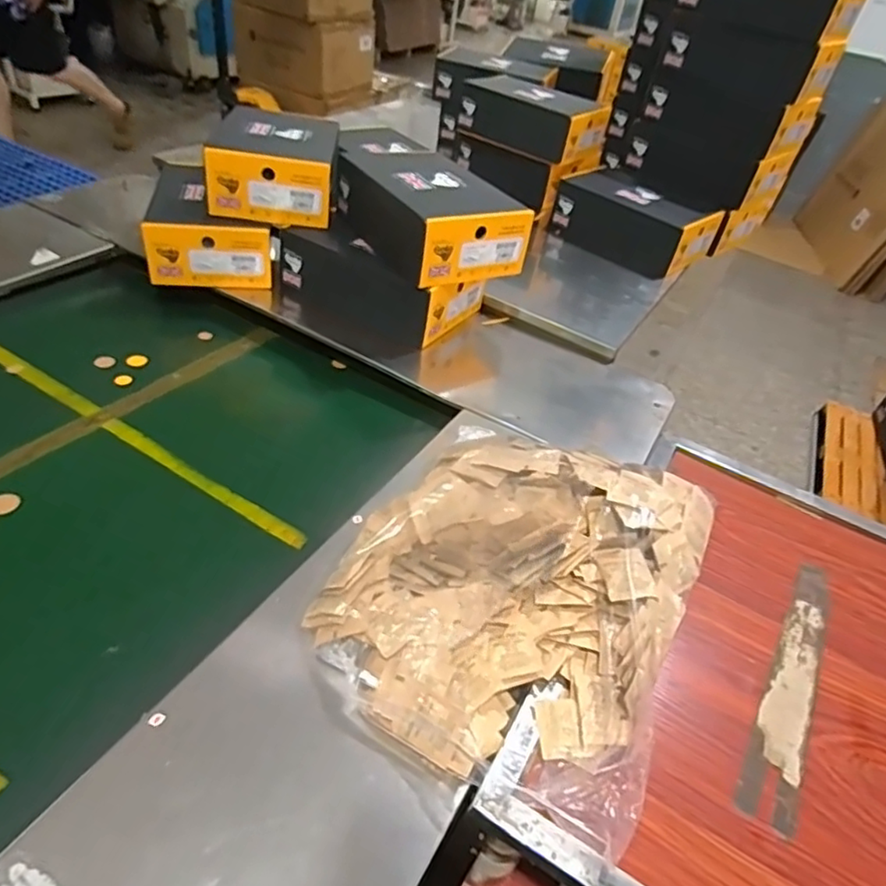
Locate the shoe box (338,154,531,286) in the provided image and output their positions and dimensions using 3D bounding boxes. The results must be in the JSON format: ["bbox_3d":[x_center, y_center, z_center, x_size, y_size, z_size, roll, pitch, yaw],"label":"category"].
[{"bbox_3d":[-0.031,-0.397,1.061,0.223,0.117,0.334,-21,51,-30],"label":"shoe box"}]

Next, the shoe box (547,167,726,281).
[{"bbox_3d":[0.431,-0.504,1.405,0.198,0.120,0.326,-29,55,-35],"label":"shoe box"}]

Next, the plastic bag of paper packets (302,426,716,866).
[{"bbox_3d":[0.076,0.137,0.643,0.334,0.103,0.392,25,44,16],"label":"plastic bag of paper packets"}]

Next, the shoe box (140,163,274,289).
[{"bbox_3d":[-0.436,-0.393,1.133,0.217,0.119,0.273,-6,43,-16],"label":"shoe box"}]

